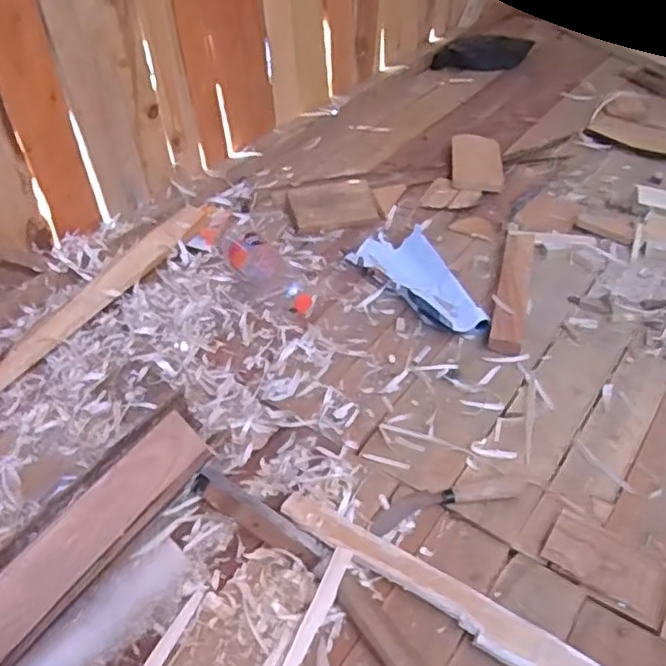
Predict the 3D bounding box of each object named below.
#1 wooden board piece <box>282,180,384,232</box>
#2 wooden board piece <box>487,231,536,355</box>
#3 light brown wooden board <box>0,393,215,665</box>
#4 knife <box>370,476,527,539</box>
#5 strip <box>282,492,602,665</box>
[{"bbox_3d":[0.000,-0.228,1.205,0.155,0.022,0.085,-12,76,-10],"label":"wooden board piece"},{"bbox_3d":[0.288,-0.077,1.069,0.050,0.026,0.297,13,45,11],"label":"wooden board piece"},{"bbox_3d":[-0.268,0.215,0.686,0.087,0.032,0.405,47,54,-4],"label":"light brown wooden board"},{"bbox_3d":[0.135,0.194,0.791,0.191,0.013,0.042,-12,45,-14],"label":"knife"},{"bbox_3d":[0.136,0.283,0.686,0.440,0.025,0.048,26,49,23],"label":"strip"}]

